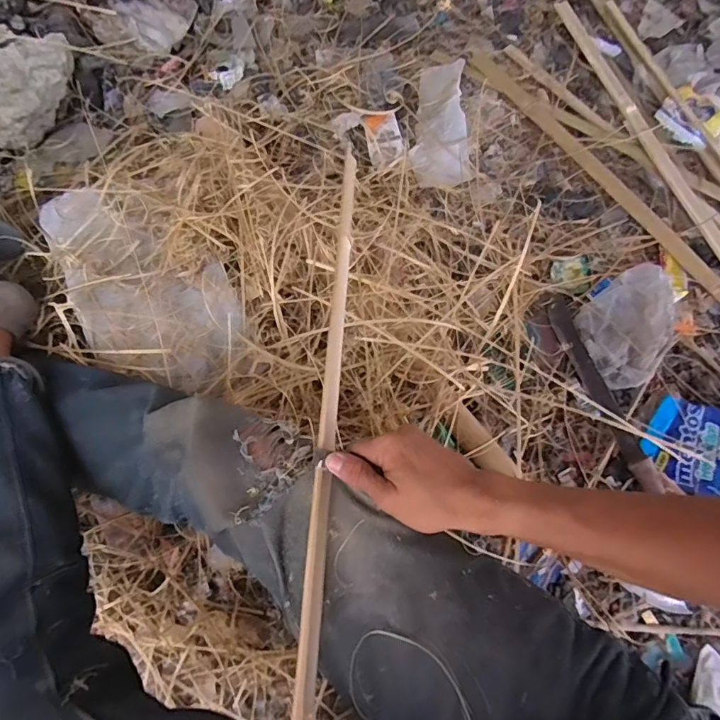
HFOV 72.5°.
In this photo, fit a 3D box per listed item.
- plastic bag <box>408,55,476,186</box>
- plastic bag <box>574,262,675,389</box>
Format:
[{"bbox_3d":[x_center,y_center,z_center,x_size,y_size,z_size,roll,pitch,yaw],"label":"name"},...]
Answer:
[{"bbox_3d":[0.146,-0.443,0.919,0.110,0.053,0.274,0,69,-6],"label":"plastic bag"},{"bbox_3d":[0.443,-0.057,0.793,0.150,0.059,0.171,-23,73,-8],"label":"plastic bag"}]

